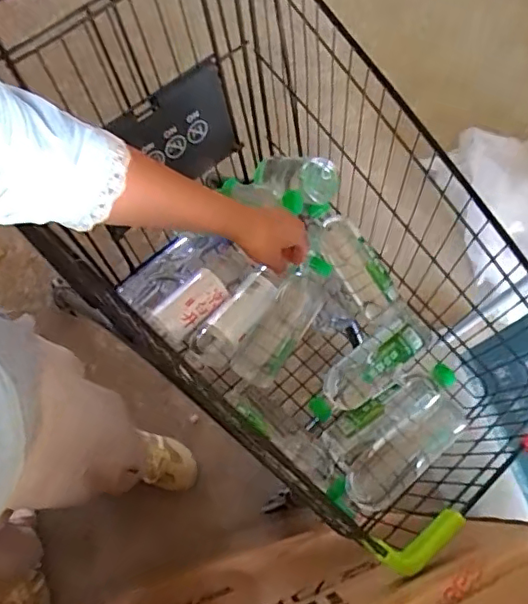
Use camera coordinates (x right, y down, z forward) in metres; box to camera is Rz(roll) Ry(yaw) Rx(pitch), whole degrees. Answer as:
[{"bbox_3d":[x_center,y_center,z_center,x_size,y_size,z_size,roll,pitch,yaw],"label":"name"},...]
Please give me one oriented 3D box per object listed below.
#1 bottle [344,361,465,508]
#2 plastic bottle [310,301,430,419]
[{"bbox_3d":[0.196,0.171,0.743,0.081,0.076,0.214,40,74,11],"label":"bottle"},{"bbox_3d":[0.153,0.088,0.797,0.212,0.068,0.075,-42,78,-15],"label":"plastic bottle"}]

